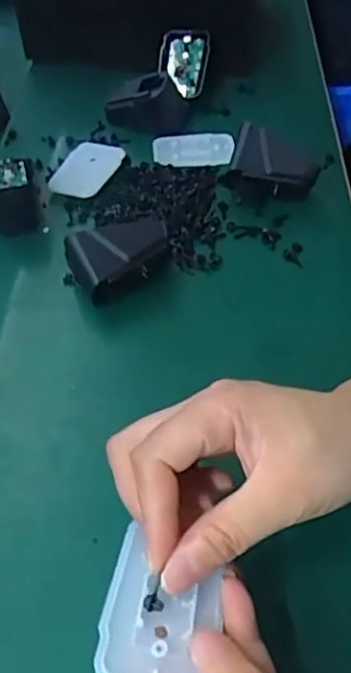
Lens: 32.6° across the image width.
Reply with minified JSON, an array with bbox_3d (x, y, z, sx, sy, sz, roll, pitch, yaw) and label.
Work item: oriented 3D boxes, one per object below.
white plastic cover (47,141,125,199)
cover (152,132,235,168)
[{"bbox_3d":[-0.073,-0.140,0.498,0.043,0.007,0.070,20,55,19],"label":"white plastic cover"},{"bbox_3d":[0.016,-0.163,0.527,0.070,0.009,0.047,-6,51,-1],"label":"cover"}]

